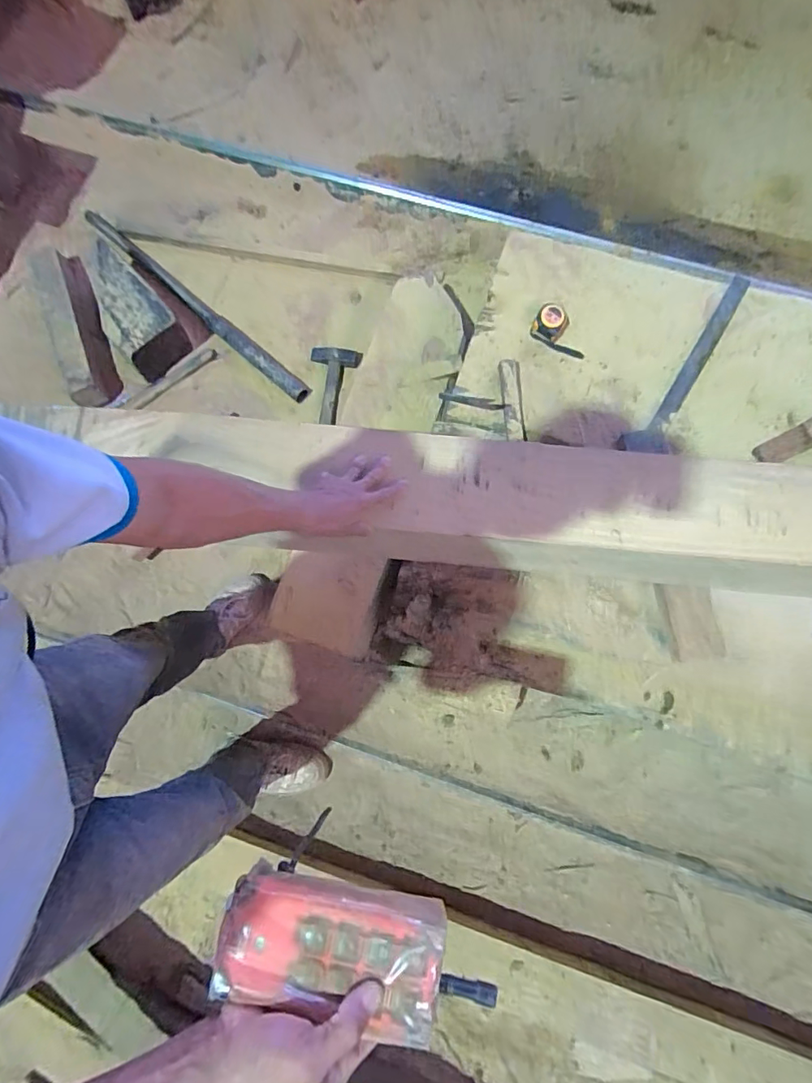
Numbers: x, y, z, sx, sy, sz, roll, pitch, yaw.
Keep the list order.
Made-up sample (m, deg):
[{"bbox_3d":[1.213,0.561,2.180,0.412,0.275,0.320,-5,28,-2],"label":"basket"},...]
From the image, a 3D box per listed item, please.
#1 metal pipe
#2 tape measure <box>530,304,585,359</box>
[{"bbox_3d":[-0.672,-0.752,1.513,0.969,0.051,0.065,40,81,9],"label":"metal pipe"},{"bbox_3d":[0.353,-0.476,1.091,0.140,0.046,0.075,34,81,8],"label":"tape measure"}]

